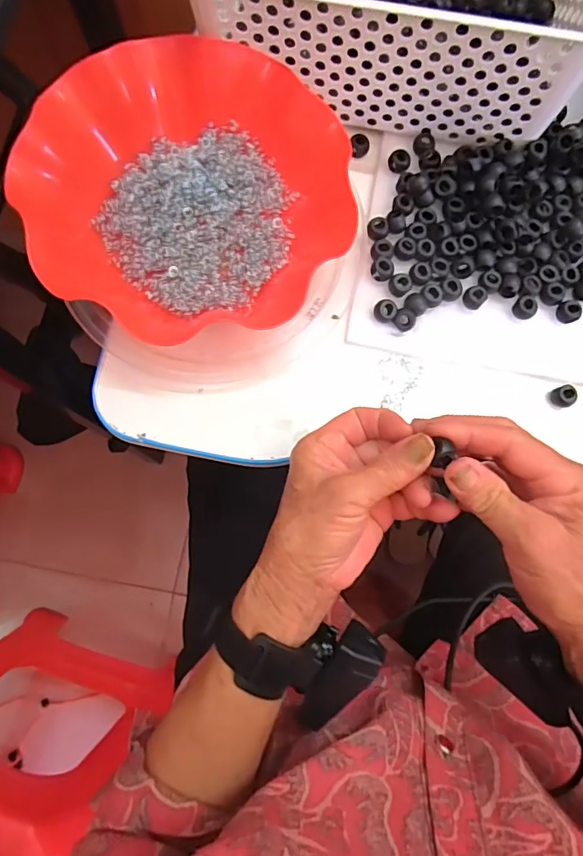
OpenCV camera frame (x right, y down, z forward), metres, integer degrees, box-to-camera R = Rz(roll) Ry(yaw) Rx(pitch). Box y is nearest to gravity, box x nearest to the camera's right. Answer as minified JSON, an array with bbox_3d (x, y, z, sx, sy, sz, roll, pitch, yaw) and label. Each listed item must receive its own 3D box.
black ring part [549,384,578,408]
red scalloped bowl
[{"bbox_3d":[0.208,-0.024,0.376,0.016,0.013,0.016,0,87,-2],"label":"black ring part"},{"bbox_3d":[-0.074,-0.169,0.351,0.209,0.059,0.211,0,87,-2],"label":"red scalloped bowl"}]

